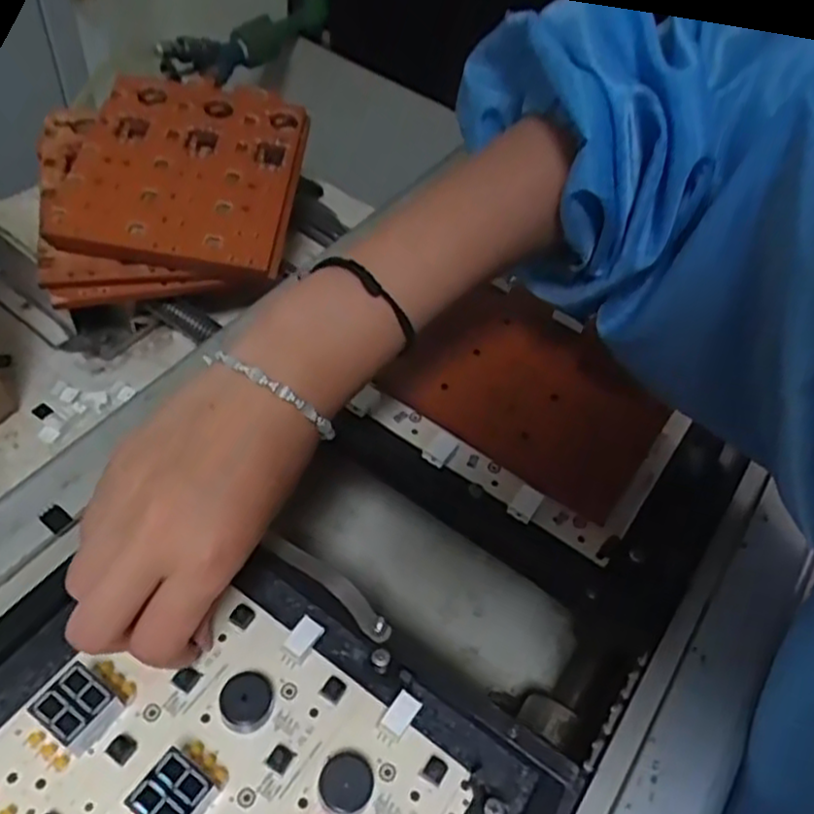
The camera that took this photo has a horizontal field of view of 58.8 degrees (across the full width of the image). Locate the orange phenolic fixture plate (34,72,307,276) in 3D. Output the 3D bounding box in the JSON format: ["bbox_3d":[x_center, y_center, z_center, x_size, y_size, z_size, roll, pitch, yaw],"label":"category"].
[{"bbox_3d":[-0.177,-0.184,0.546,0.186,0.016,0.189,5,56,-8],"label":"orange phenolic fixture plate"}]

